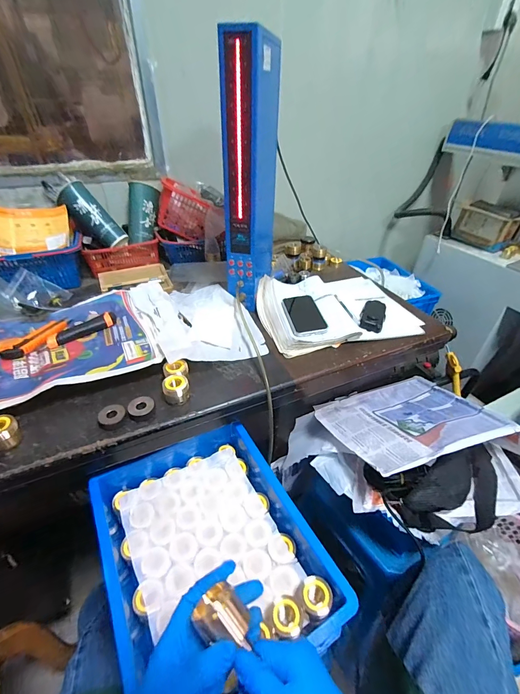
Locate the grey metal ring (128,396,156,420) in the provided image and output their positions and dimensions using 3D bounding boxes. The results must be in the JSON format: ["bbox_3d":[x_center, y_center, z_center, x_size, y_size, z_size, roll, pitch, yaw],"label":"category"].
[{"bbox_3d":[-0.191,0.098,0.518,0.041,0.016,0.037,-14,41,-18],"label":"grey metal ring"}]

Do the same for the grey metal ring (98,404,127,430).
[{"bbox_3d":[-0.231,0.109,0.502,0.039,0.014,0.041,1,38,-1],"label":"grey metal ring"}]

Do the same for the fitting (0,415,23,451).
[{"bbox_3d":[-0.373,0.124,0.464,0.036,0.038,0.042,26,44,28],"label":"fitting"}]

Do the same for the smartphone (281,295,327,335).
[{"bbox_3d":[0.098,-0.072,0.716,0.073,0.015,0.140,-5,39,-8],"label":"smartphone"}]

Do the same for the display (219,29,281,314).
[{"bbox_3d":[-0.019,-0.331,0.670,0.066,0.447,0.165,12,39,13],"label":"display"}]

